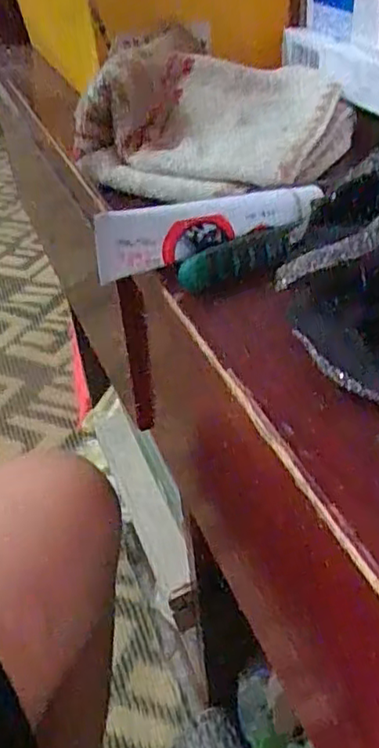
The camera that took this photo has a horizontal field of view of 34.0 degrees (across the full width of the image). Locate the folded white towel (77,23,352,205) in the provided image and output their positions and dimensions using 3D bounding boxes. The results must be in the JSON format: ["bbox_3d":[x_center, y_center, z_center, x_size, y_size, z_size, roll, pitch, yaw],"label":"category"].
[{"bbox_3d":[0.021,-0.187,0.425,0.174,0.055,0.196,6,41,14],"label":"folded white towel"}]

